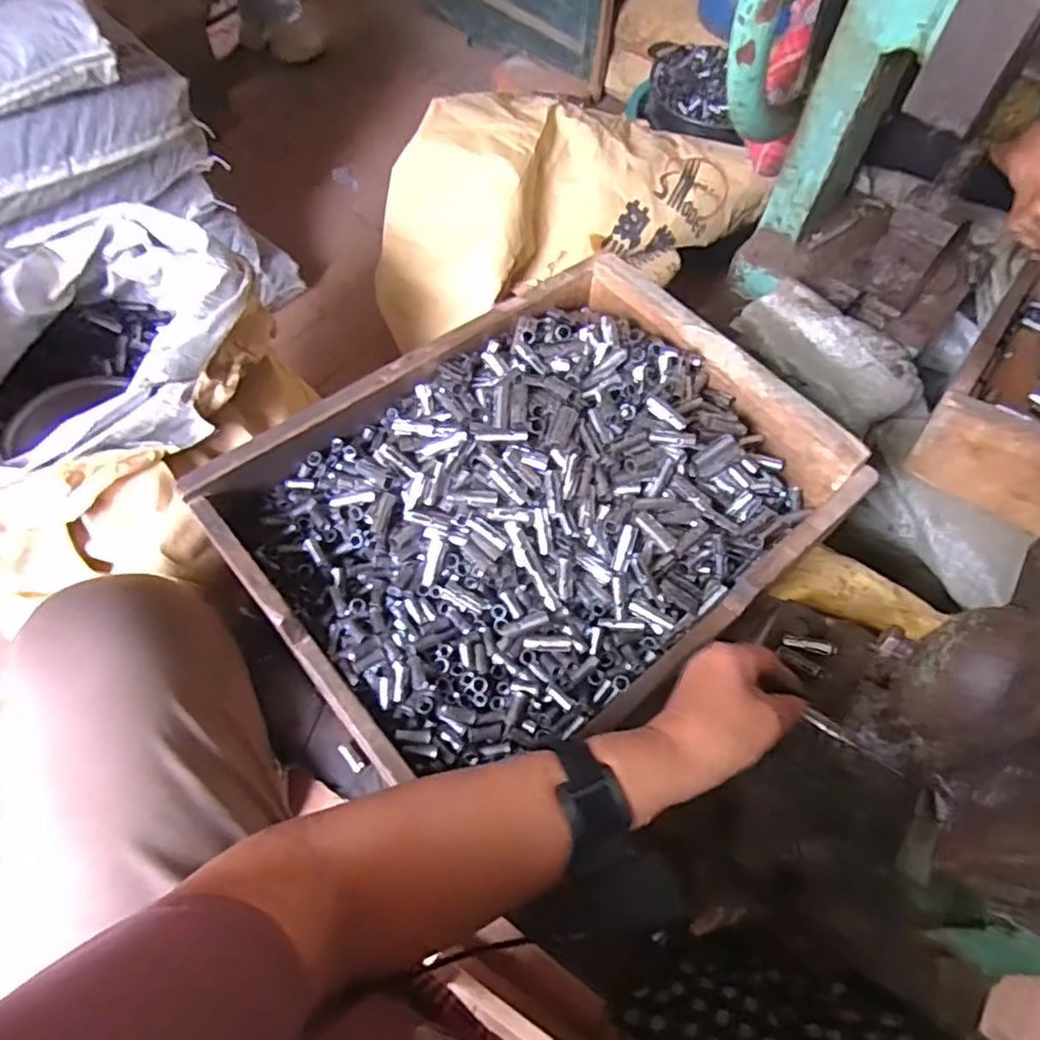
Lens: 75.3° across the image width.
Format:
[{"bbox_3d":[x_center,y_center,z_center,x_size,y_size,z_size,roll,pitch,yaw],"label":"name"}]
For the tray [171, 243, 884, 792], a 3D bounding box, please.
[{"bbox_3d":[0.014,-0.013,0.572,0.453,0.080,0.354,-34,67,-19],"label":"tray"}]

